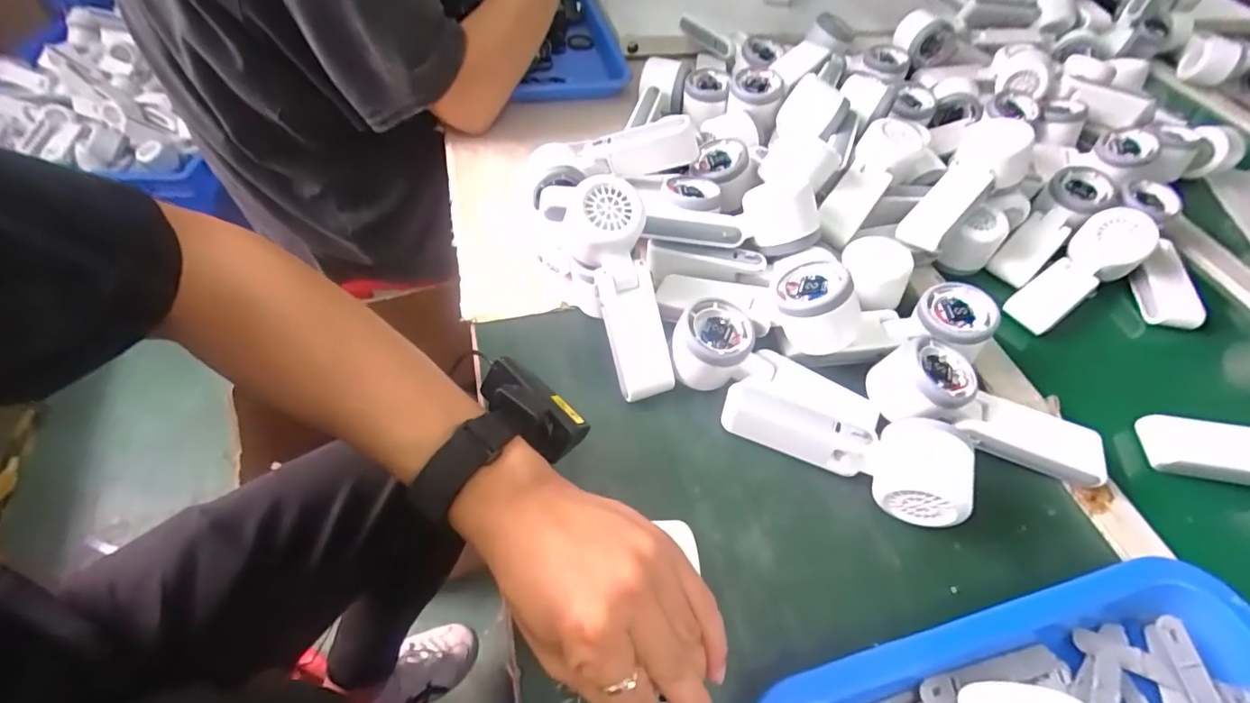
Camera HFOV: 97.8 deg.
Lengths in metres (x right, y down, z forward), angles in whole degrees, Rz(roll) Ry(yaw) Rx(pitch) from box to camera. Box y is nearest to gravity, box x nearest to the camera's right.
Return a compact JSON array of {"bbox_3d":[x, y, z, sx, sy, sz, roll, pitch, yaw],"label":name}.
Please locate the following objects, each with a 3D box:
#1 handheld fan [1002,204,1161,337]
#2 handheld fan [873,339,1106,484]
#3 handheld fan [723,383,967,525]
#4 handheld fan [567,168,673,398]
[{"bbox_3d":[0.422,-0.078,0.509,0.149,0.058,0.058,-28,58,-20],"label":"handheld fan"},{"bbox_3d":[0.268,0.047,0.407,0.166,0.045,0.060,24,55,1],"label":"handheld fan"},{"bbox_3d":[0.155,0.060,0.388,0.166,0.058,0.058,27,55,15],"label":"handheld fan"},{"bbox_3d":[-0.002,-0.045,0.416,0.049,0.038,0.164,-16,99,-13],"label":"handheld fan"}]

